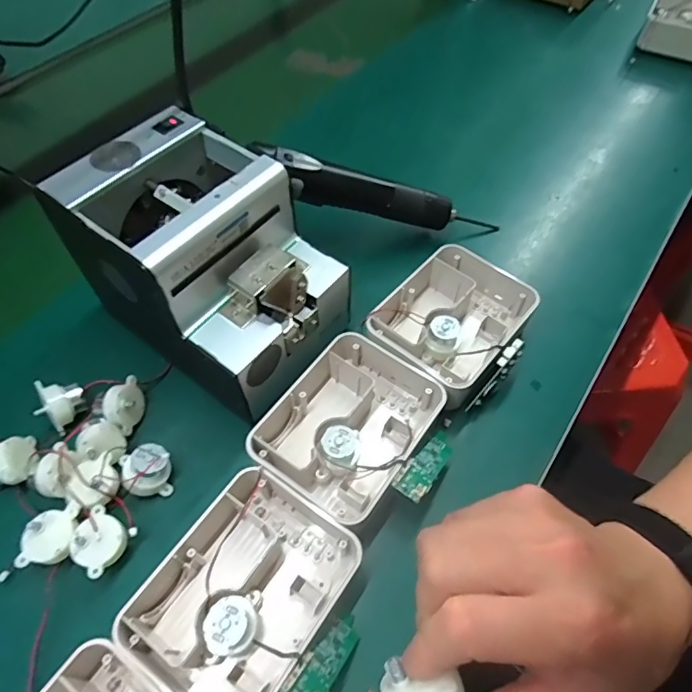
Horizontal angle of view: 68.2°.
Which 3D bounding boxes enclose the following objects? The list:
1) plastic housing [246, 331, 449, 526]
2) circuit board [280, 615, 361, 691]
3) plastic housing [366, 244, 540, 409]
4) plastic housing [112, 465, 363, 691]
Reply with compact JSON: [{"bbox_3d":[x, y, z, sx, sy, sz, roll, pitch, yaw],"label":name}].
[{"bbox_3d":[0.003,0.057,0.383,0.104,0.044,0.124,24,60,17],"label":"plastic housing"},{"bbox_3d":[-0.011,0.184,0.300,0.022,0.007,0.065,43,29,16],"label":"circuit board"},{"bbox_3d":[0.086,-0.021,0.434,0.105,0.043,0.128,34,63,22],"label":"plastic housing"},{"bbox_3d":[-0.063,0.150,0.321,0.102,0.038,0.134,26,61,18],"label":"plastic housing"}]

